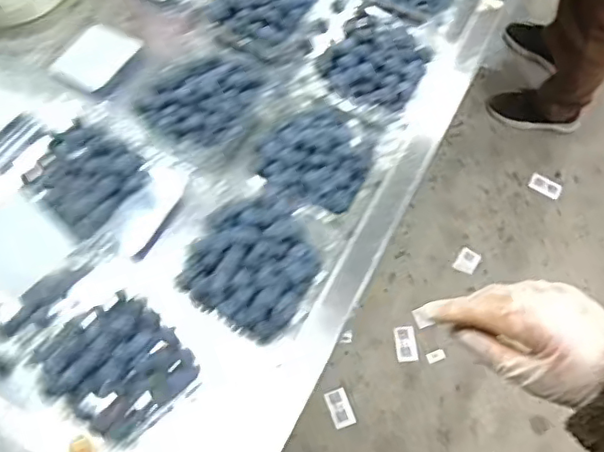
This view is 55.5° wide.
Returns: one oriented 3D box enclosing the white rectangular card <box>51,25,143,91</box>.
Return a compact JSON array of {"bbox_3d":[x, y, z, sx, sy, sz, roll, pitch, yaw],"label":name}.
[{"bbox_3d":[-0.208,-0.170,0.580,0.067,0.008,0.071,31,68,11],"label":"white rectangular card"}]

